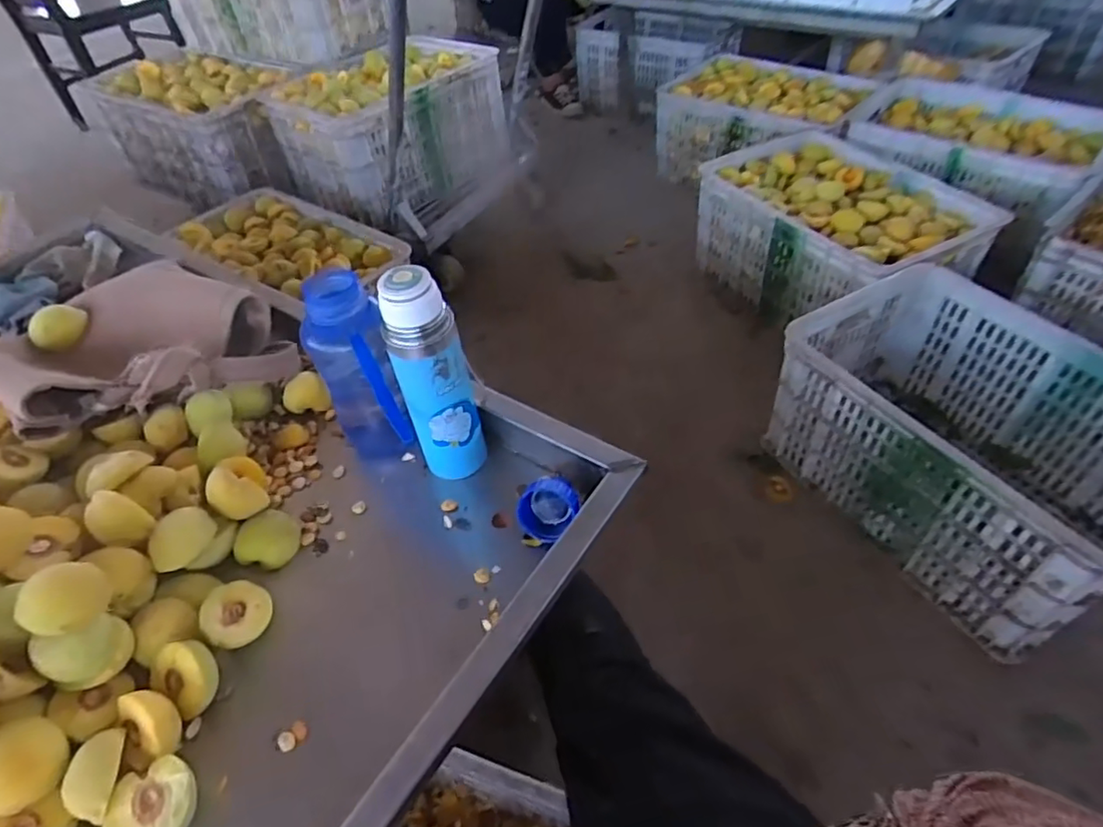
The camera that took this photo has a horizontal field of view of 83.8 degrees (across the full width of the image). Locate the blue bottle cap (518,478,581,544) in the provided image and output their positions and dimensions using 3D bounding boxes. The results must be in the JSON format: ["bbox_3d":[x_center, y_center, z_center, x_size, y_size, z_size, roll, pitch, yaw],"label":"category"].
[{"bbox_3d":[-0.002,0.093,0.602,0.059,0.059,0.027,-2,17,18],"label":"blue bottle cap"}]

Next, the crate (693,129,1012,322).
[{"bbox_3d":[0.634,-0.402,1.411,0.373,0.266,0.551,-26,49,-19],"label":"crate"}]

